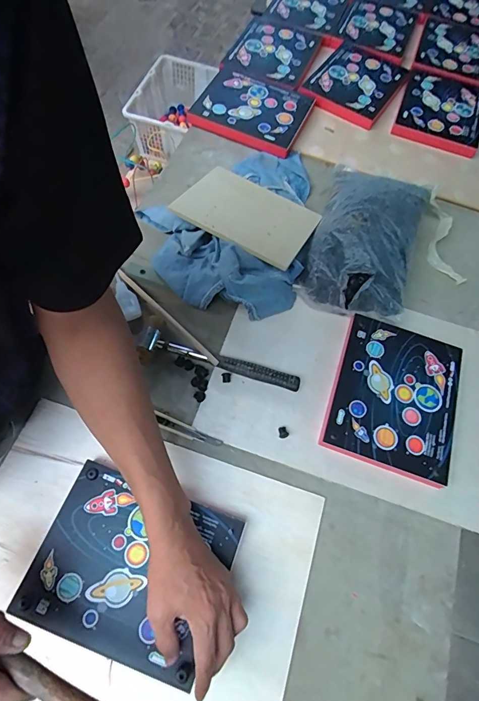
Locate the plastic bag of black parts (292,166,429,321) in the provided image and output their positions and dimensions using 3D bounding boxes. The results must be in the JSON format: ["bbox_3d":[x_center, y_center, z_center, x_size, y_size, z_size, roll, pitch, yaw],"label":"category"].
[{"bbox_3d":[0.206,-0.189,0.619,0.163,0.070,0.290,21,66,4],"label":"plastic bag of black parts"}]

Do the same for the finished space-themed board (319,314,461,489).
[{"bbox_3d":[0.220,0.064,0.540,0.165,0.023,0.206,18,65,6],"label":"finished space-themed board"}]

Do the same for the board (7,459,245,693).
[{"bbox_3d":[-0.120,0.239,0.422,0.203,0.010,0.164,19,65,7],"label":"board"}]

